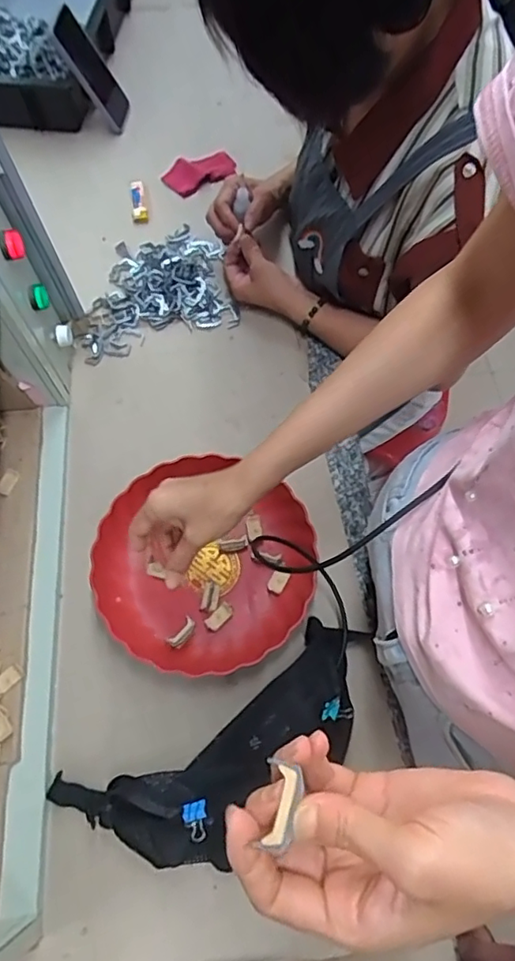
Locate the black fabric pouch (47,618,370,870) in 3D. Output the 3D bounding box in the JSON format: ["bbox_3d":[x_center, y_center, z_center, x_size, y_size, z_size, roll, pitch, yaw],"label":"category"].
[{"bbox_3d":[-0.022,0.259,0.544,0.348,0.107,0.144,-32,70,-11],"label":"black fabric pouch"}]

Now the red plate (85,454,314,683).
[{"bbox_3d":[-0.060,0.095,0.644,0.239,0.046,0.234,-1,67,1],"label":"red plate"}]

